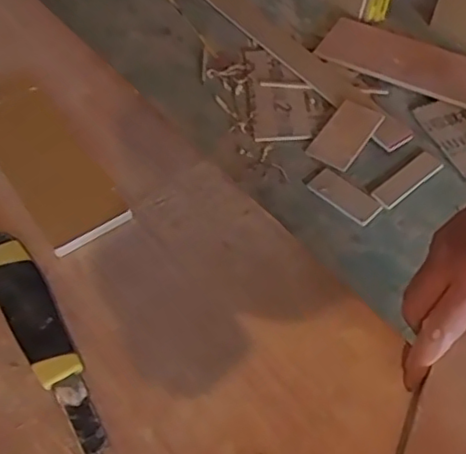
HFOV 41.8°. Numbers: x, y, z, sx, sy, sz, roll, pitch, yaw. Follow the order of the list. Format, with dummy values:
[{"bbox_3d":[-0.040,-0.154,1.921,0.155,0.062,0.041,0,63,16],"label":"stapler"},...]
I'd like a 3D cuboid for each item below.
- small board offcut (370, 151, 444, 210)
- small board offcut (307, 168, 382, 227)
[{"bbox_3d":[0.427,-0.117,1.497,0.206,0.008,0.064,-35,62,-20],"label":"small board offcut"},{"bbox_3d":[0.269,-0.076,1.467,0.170,0.010,0.084,36,64,23],"label":"small board offcut"}]

